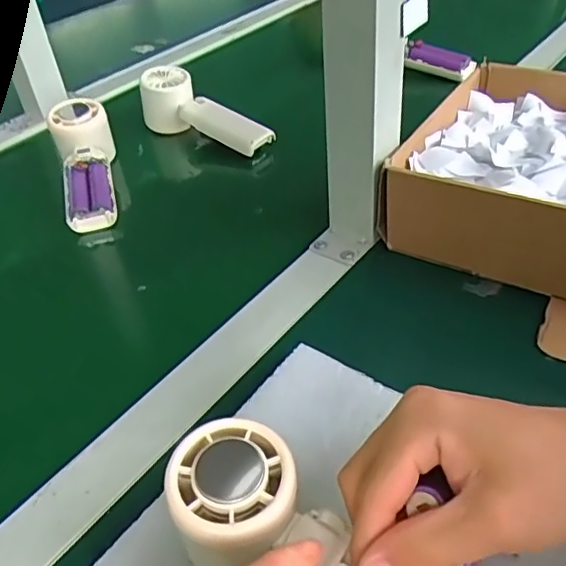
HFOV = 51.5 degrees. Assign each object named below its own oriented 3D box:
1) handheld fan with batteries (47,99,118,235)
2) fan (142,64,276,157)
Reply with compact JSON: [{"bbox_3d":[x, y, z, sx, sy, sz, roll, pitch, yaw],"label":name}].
[{"bbox_3d":[-0.189,-0.116,0.554,0.055,0.064,0.149,-13,40,-8],"label":"handheld fan with batteries"},{"bbox_3d":[-0.082,-0.182,0.617,0.152,0.058,0.043,22,47,29],"label":"fan"}]

